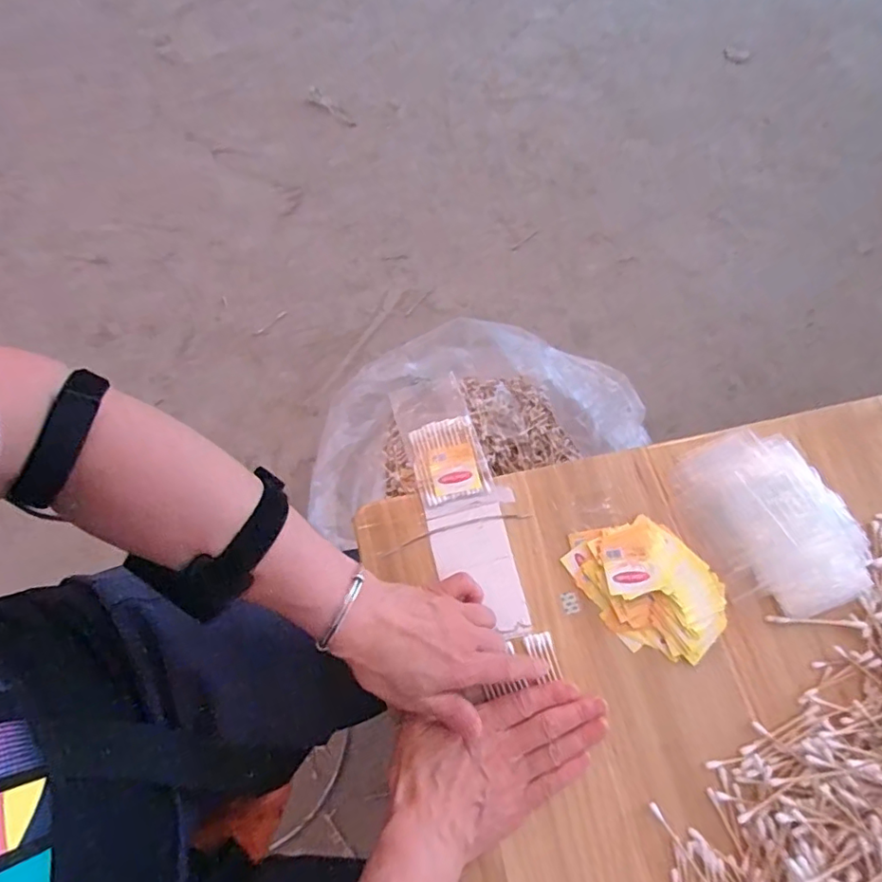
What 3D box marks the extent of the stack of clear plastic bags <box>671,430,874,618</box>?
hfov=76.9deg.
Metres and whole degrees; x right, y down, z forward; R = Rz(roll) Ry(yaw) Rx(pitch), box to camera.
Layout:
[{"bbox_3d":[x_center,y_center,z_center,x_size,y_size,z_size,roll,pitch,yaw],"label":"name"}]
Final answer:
[{"bbox_3d":[0.285,0.063,0.470,0.126,0.031,0.154,-22,73,-11],"label":"stack of clear plastic bags"}]

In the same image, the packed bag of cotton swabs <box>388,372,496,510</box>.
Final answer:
[{"bbox_3d":[-0.001,-0.003,0.495,0.062,0.012,0.122,-15,72,-9],"label":"packed bag of cotton swabs"}]

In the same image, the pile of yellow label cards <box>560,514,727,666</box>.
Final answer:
[{"bbox_3d":[0.168,0.115,0.449,0.091,0.017,0.126,-41,77,-15],"label":"pile of yellow label cards"}]

